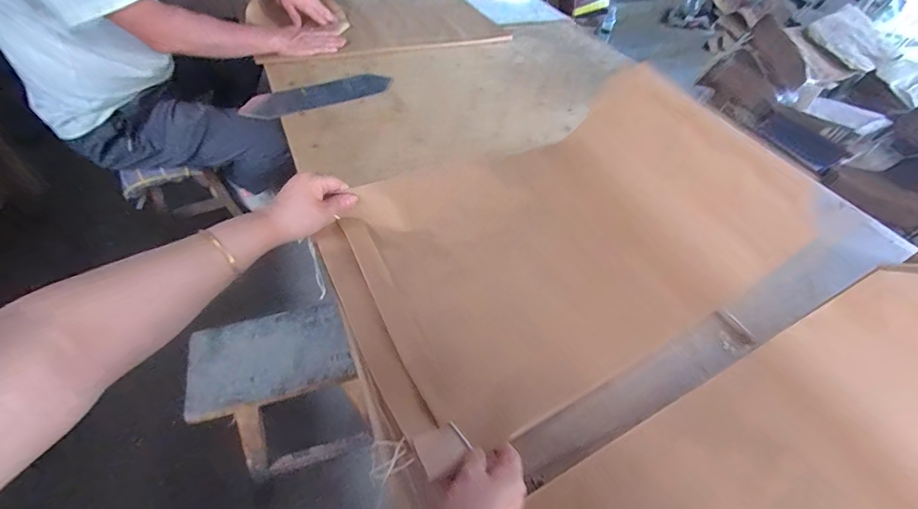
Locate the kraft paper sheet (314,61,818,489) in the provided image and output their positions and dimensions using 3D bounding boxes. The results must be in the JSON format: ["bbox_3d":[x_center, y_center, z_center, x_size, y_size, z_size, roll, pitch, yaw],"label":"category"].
[{"bbox_3d":[0.144,-0.034,0.535,0.581,0.120,0.352,-24,63,-20],"label":"kraft paper sheet"}]

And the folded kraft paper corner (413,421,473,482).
[{"bbox_3d":[-0.015,0.187,0.391,0.050,0.005,0.037,-13,53,-37],"label":"folded kraft paper corner"}]

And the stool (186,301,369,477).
[{"bbox_3d":[-0.352,0.286,0.831,0.253,0.290,0.191,-12,52,-16],"label":"stool"}]

